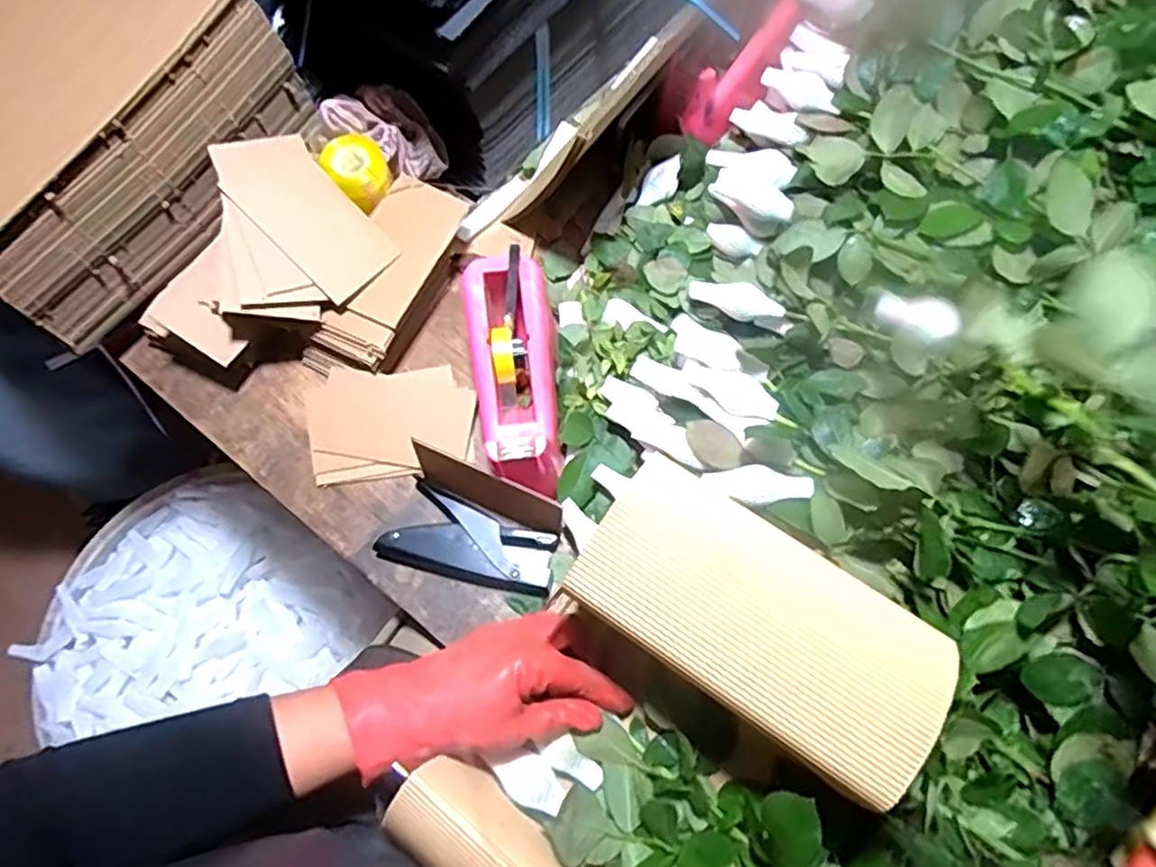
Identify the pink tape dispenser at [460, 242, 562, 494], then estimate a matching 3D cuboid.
[{"bbox_3d":[-0.053,-0.045,0.578,0.075,0.087,0.196,-8,71,-2],"label":"pink tape dispenser"}]

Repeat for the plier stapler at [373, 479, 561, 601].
[{"bbox_3d":[-0.091,0.097,0.579,0.144,0.022,0.070,20,72,8],"label":"plier stapler"}]

